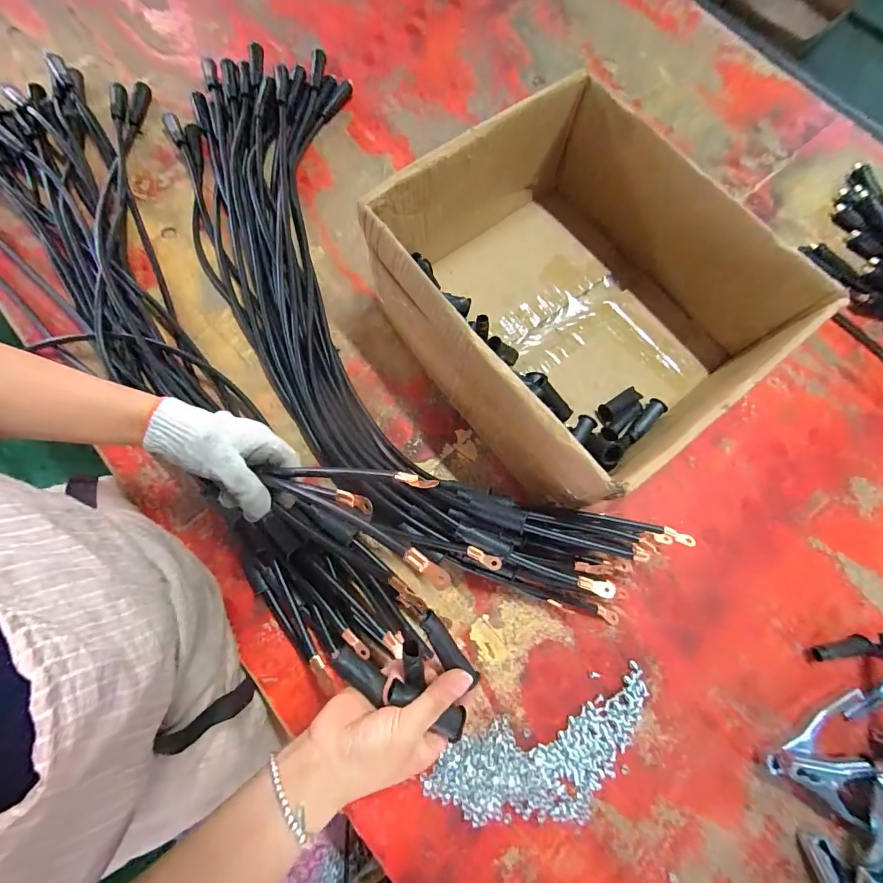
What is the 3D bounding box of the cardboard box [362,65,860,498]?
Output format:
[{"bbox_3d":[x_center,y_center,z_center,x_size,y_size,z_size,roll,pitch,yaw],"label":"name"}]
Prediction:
[{"bbox_3d":[0.157,-0.194,0.509,0.381,0.170,0.422,-37,79,-10],"label":"cardboard box"}]

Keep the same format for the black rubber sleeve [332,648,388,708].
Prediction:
[{"bbox_3d":[-0.063,0.183,0.323,0.048,0.016,0.015,34,77,13],"label":"black rubber sleeve"}]

